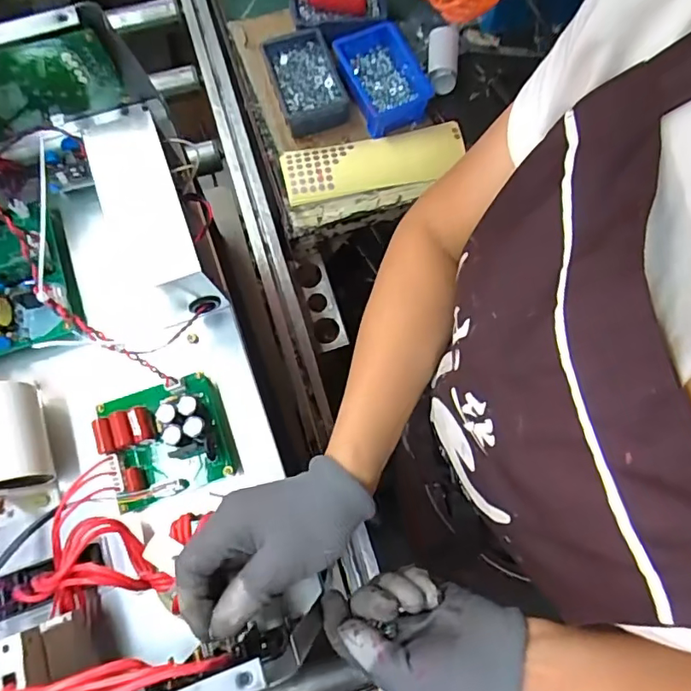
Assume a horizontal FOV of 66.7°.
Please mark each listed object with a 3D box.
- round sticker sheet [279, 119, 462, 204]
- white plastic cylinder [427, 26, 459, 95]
[{"bbox_3d":[0.042,-0.266,0.763,0.260,0.017,0.084,-13,74,-5],"label":"round sticker sheet"},{"bbox_3d":[0.152,-0.437,0.810,0.049,0.040,0.115,3,73,0],"label":"white plastic cylinder"}]

